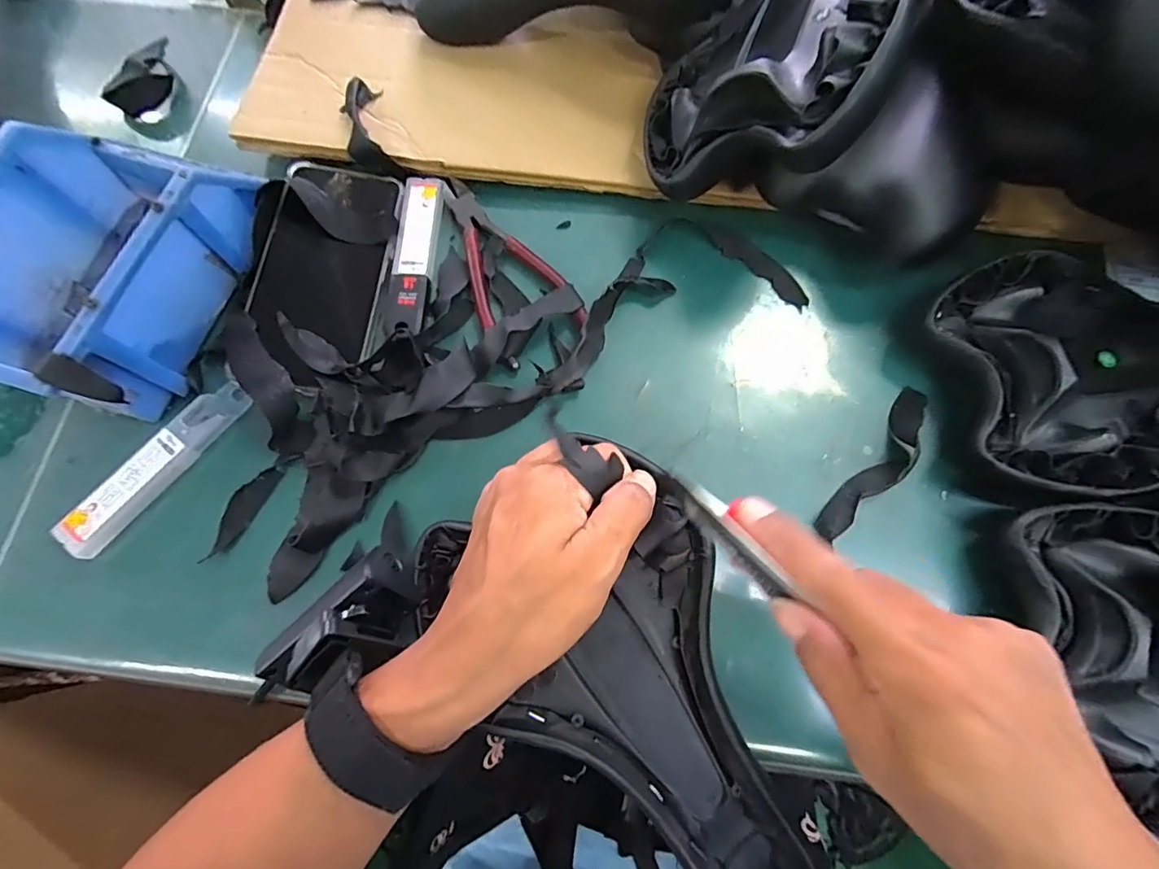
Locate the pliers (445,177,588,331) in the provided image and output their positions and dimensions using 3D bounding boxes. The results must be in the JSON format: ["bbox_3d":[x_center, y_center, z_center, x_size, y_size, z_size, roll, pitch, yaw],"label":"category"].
[{"bbox_3d":[-0.054,-0.119,0.348,0.062,0.015,0.147,-27,75,-8],"label":"pliers"}]

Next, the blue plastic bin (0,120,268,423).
[{"bbox_3d":[-0.284,-0.101,0.304,0.127,0.073,0.166,19,74,5],"label":"blue plastic bin"}]

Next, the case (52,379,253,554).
[{"bbox_3d":[-0.255,0.017,0.303,0.025,0.011,0.122,35,76,9],"label":"case"}]

